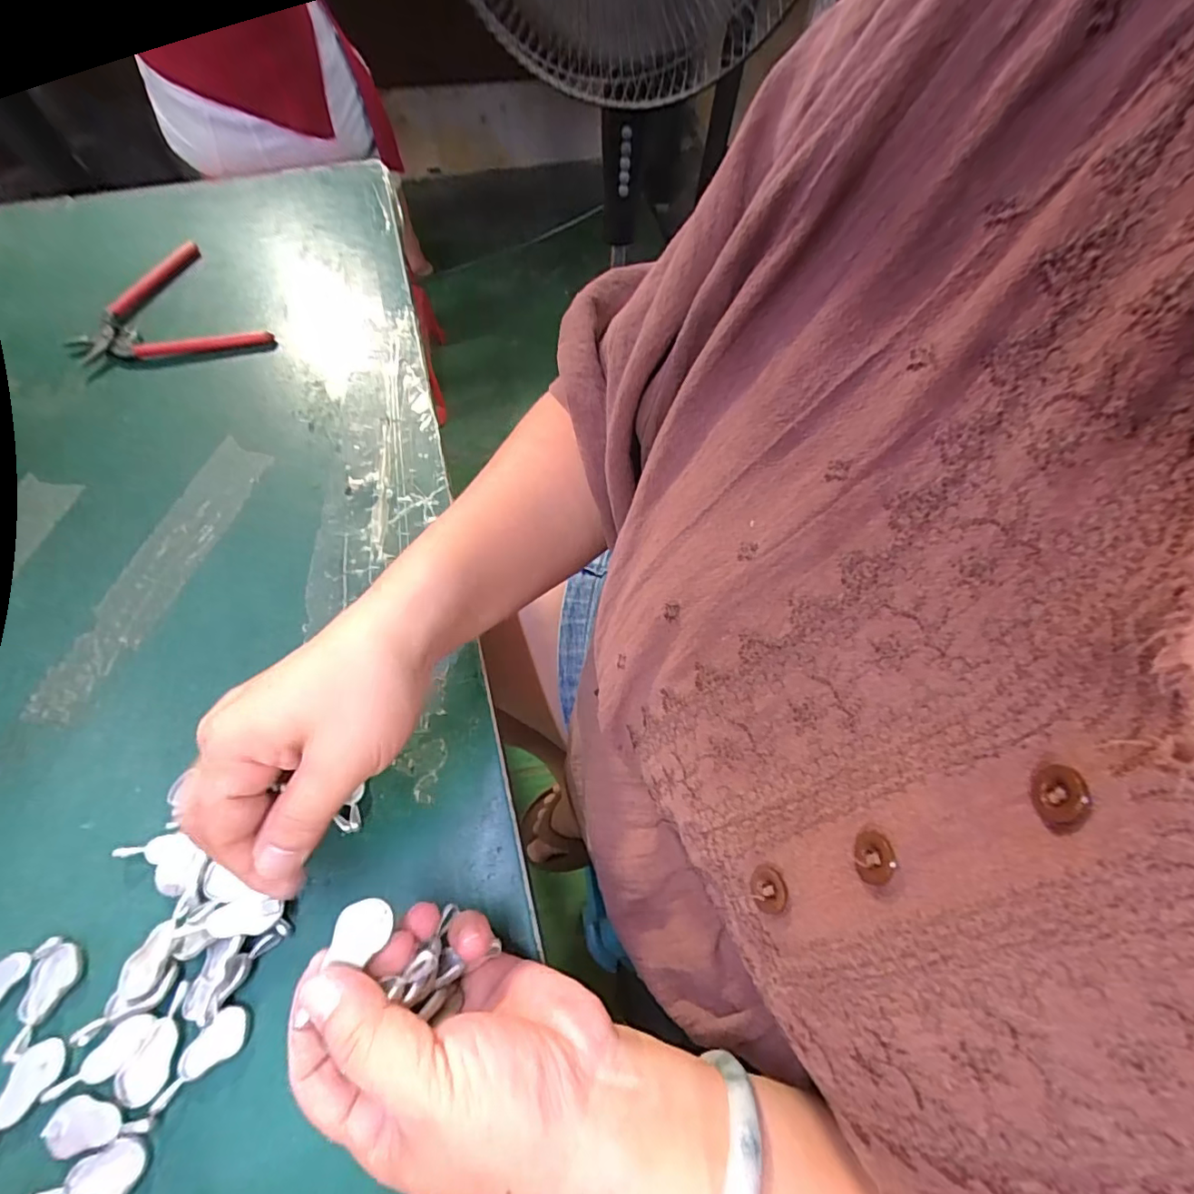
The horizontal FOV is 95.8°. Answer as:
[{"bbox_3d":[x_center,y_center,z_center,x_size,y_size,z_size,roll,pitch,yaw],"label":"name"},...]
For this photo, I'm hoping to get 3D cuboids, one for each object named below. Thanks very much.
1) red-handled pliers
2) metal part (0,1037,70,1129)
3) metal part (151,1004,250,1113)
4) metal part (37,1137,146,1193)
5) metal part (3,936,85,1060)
[{"bbox_3d":[-0.350,-0.221,0.428,0.122,0.012,0.147,-38,70,-18],"label":"red-handled pliers"},{"bbox_3d":[-0.240,0.205,0.221,0.018,0.004,0.042,31,67,13],"label":"metal part"},{"bbox_3d":[-0.167,0.194,0.227,0.016,0.004,0.042,41,69,17],"label":"metal part"},{"bbox_3d":[-0.200,0.229,0.210,0.043,0.004,0.018,-18,65,-10],"label":"metal part"},{"bbox_3d":[-0.242,0.175,0.236,0.020,0.004,0.043,0,63,-1],"label":"metal part"}]

